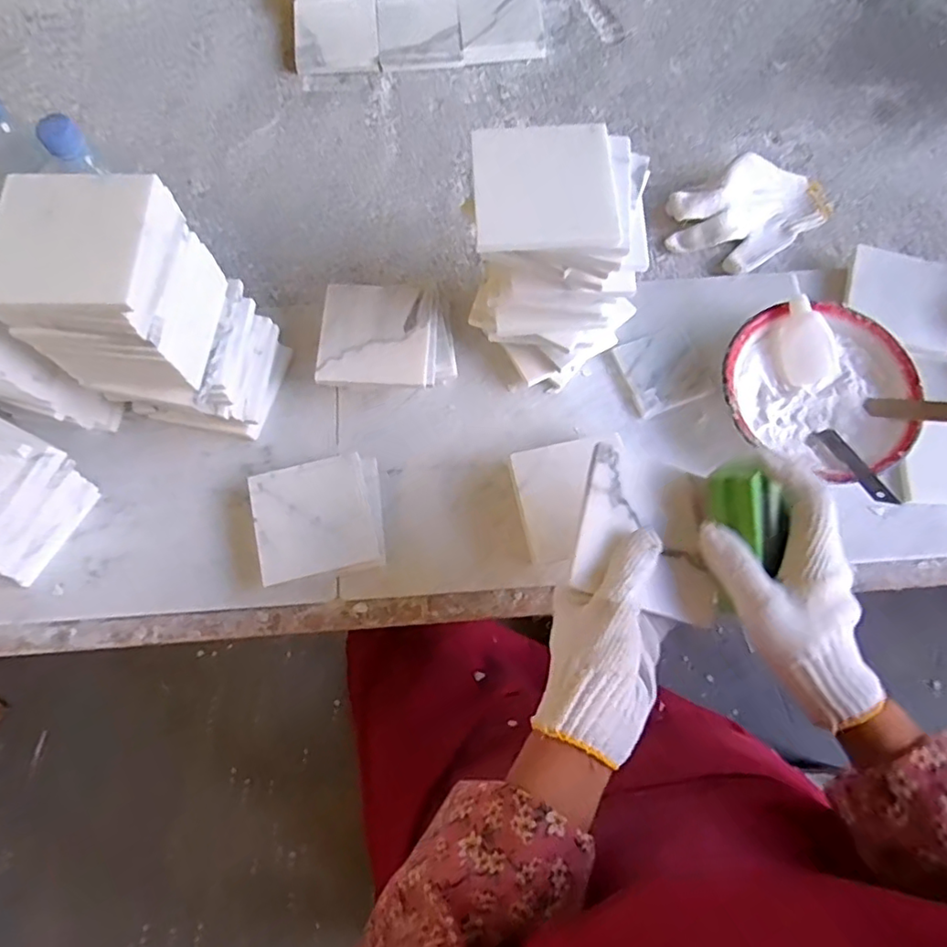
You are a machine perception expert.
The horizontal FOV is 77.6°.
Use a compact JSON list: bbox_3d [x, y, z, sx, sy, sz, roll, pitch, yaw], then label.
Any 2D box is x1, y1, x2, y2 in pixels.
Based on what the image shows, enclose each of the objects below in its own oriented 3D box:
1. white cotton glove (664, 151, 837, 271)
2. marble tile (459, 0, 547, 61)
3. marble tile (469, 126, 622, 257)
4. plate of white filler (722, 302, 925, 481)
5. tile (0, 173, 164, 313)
[{"bbox_3d":[0.301,-0.284,0.630,0.179,0.048,0.102,-29,74,-9],"label":"white cotton glove"},{"bbox_3d":[0.033,-0.613,0.752,0.101,0.030,0.211,-3,72,-1],"label":"marble tile"},{"bbox_3d":[0.052,-0.206,0.422,0.100,0.013,0.096,-2,83,1],"label":"marble tile"},{"bbox_3d":[0.319,-0.080,0.548,0.168,0.042,0.159,0,72,0],"label":"plate of white filler"},{"bbox_3d":[-0.263,-0.150,0.380,0.101,0.015,0.099,0,73,3],"label":"tile"}]

